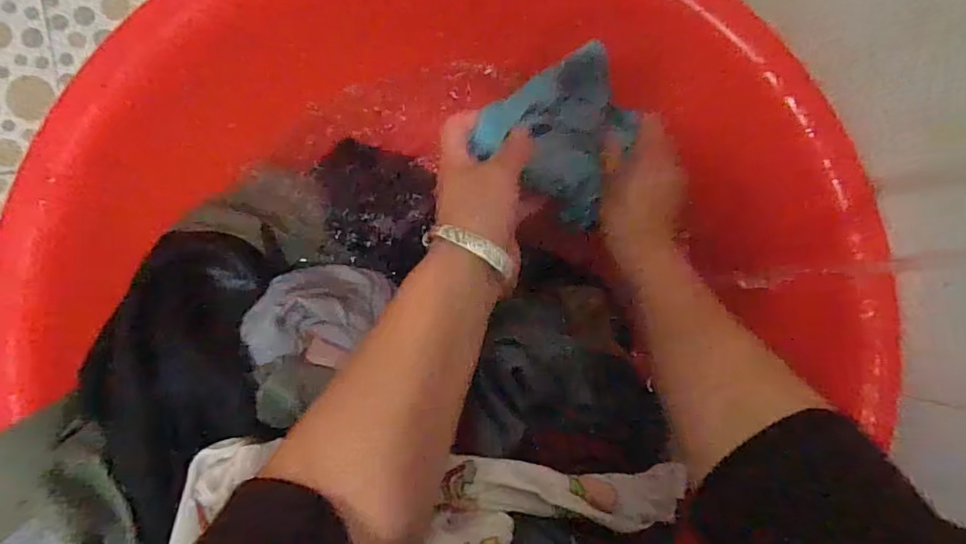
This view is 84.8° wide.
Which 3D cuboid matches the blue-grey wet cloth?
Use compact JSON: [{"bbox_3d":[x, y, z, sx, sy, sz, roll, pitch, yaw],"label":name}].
[{"bbox_3d":[0.061,-0.109,0.385,0.109,0.068,0.116,26,85,-5],"label":"blue-grey wet cloth"}]

